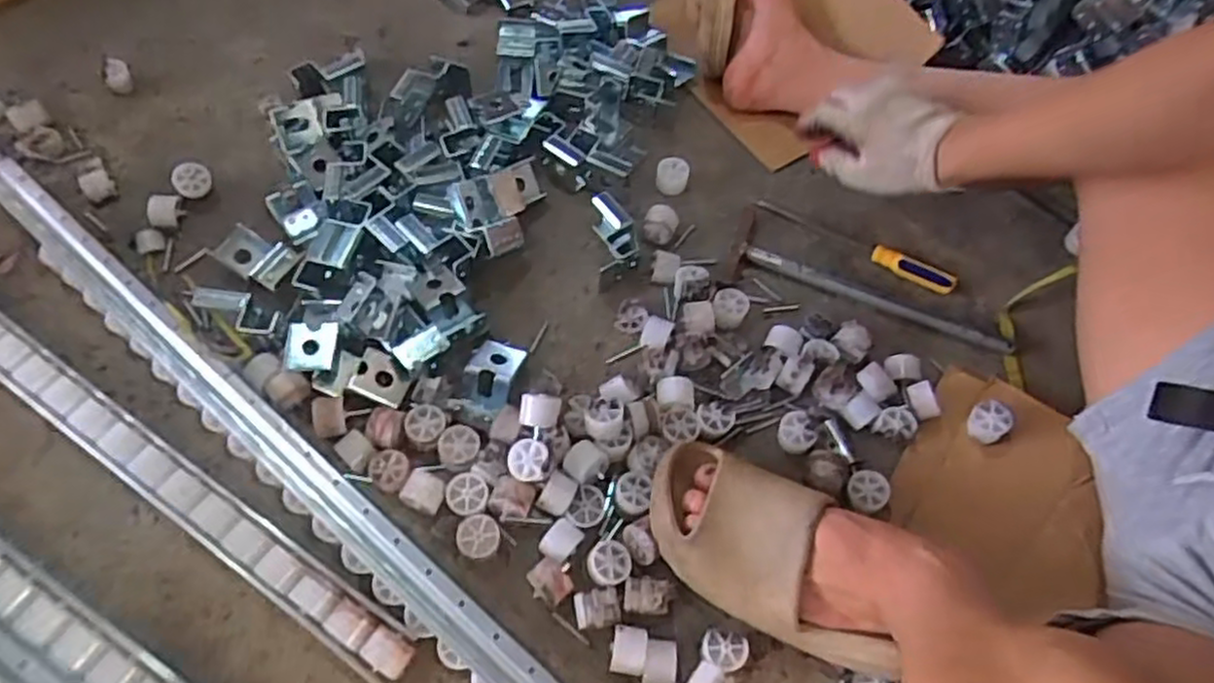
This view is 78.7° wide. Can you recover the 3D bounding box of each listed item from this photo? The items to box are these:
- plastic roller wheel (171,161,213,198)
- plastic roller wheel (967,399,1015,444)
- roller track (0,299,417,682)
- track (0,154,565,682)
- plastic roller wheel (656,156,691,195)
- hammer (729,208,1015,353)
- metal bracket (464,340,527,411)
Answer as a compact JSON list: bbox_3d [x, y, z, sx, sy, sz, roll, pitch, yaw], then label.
[{"bbox_3d":[-0.437,-0.169,0.779,0.036,0.020,0.036,-3,95,-34],"label":"plastic roller wheel"},{"bbox_3d":[0.350,0.075,0.682,0.034,0.034,0.035,2,59,-3],"label":"plastic roller wheel"},{"bbox_3d":[-0.477,0.042,0.650,0.788,0.043,0.053,32,62,14],"label":"roller track"},{"bbox_3d":[-0.314,0.067,0.645,0.830,0.048,0.060,37,64,17],"label":"track"},{"bbox_3d":[0.073,-0.184,0.832,0.035,0.039,0.030,9,59,1],"label":"plastic roller wheel"},{"bbox_3d":[0.273,-0.061,0.771,0.286,0.018,0.079,17,60,6],"label":"hammer"},{"bbox_3d":[-0.106,0.027,0.689,0.045,0.023,0.064,16,60,6],"label":"metal bracket"}]

